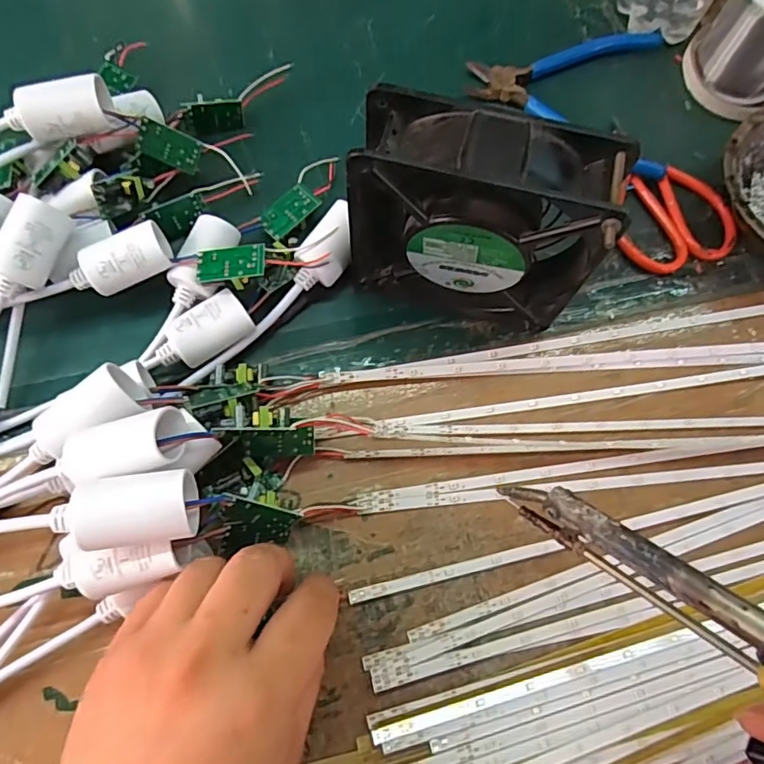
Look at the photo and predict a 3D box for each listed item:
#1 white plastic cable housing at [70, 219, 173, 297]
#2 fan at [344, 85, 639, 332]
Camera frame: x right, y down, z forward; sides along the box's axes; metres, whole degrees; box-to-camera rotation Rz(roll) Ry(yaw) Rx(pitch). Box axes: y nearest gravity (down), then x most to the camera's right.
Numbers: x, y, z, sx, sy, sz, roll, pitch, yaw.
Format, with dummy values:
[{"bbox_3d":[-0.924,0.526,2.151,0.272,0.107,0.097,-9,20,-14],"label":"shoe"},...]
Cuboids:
[{"bbox_3d":[-0.142,-0.064,0.299,0.053,0.026,0.023,-29,73,-11],"label":"white plastic cable housing"},{"bbox_3d":[0.045,-0.074,0.275,0.116,0.120,0.046,14,71,4],"label":"fan"}]

